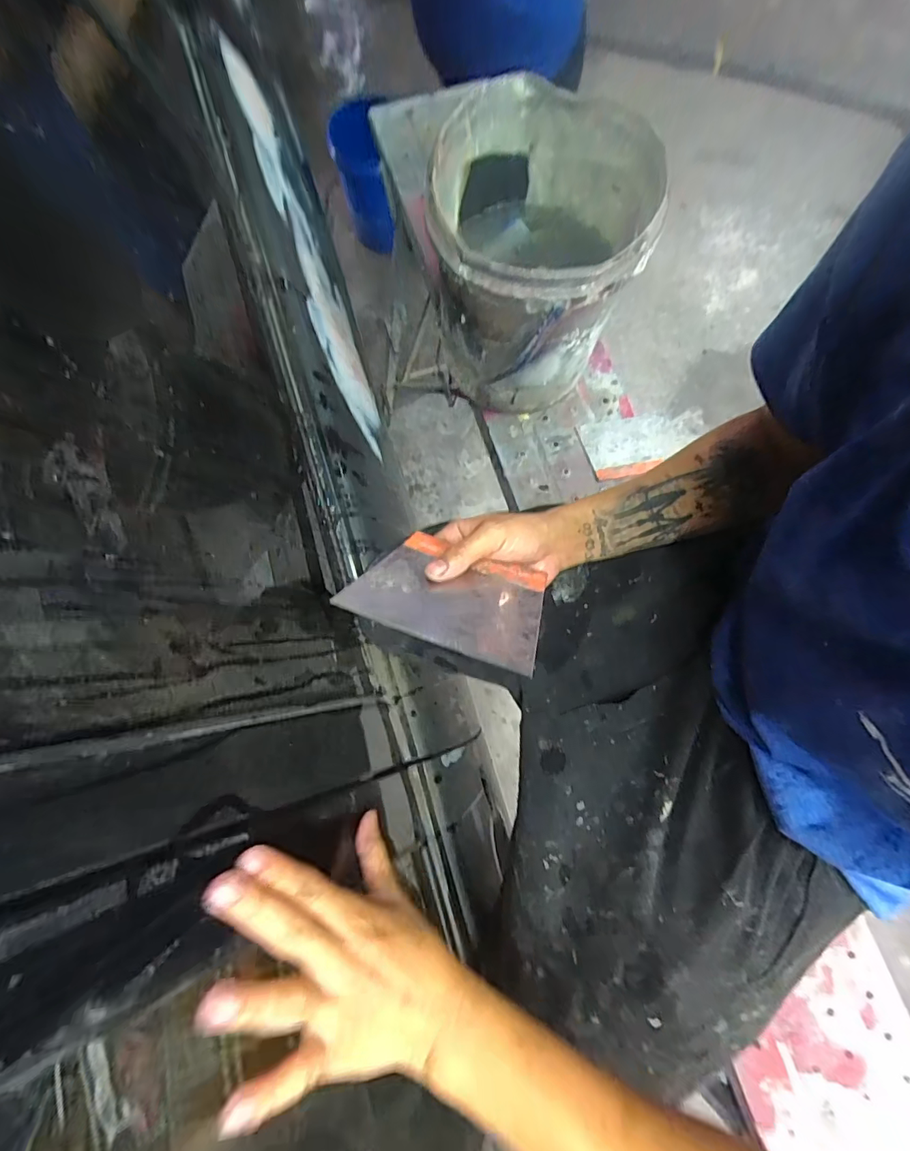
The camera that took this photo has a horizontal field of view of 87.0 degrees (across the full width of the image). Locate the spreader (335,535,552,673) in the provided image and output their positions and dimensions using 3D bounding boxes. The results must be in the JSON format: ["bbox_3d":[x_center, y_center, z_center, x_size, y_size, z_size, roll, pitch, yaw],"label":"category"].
[{"bbox_3d":[-0.001,0.014,0.355,0.139,0.007,0.094,18,46,16],"label":"spreader"}]

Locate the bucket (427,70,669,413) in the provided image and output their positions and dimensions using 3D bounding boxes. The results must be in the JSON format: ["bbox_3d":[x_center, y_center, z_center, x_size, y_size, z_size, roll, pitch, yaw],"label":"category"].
[{"bbox_3d":[0.105,-0.424,0.668,0.267,0.291,0.296,26,79,5],"label":"bucket"}]

